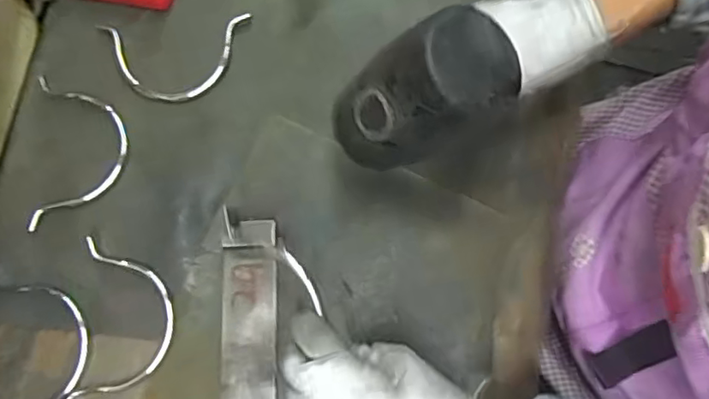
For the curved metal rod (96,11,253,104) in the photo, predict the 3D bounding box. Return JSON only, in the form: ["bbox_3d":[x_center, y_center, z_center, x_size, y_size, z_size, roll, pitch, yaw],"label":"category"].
[{"bbox_3d":[-0.147,-0.118,0.474,0.122,0.017,0.071,-4,75,-1],"label":"curved metal rod"}]

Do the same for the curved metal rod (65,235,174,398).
[{"bbox_3d":[-0.169,0.094,0.422,0.069,0.014,0.122,6,75,1],"label":"curved metal rod"}]

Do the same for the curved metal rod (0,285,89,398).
[{"bbox_3d":[-0.232,0.108,0.422,0.072,0.010,0.122,-9,75,-3],"label":"curved metal rod"}]

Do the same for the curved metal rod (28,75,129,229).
[{"bbox_3d":[-0.216,-0.042,0.455,0.071,0.005,0.128,-4,75,-1],"label":"curved metal rod"}]

